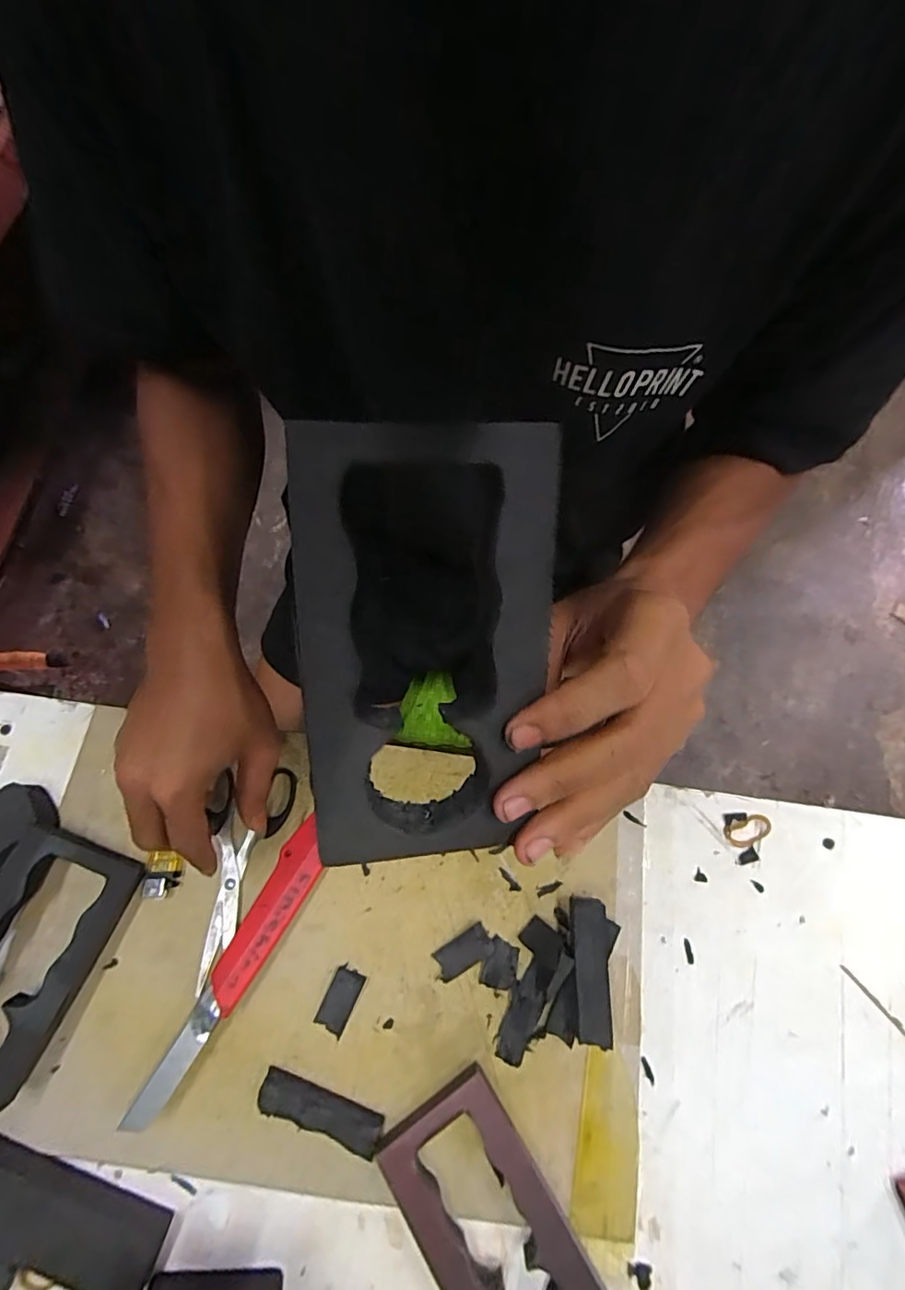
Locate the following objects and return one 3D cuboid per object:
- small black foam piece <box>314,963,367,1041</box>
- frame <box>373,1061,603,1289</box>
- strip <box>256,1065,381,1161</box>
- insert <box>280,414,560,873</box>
[{"bbox_3d":[-0.077,0.243,0.352,0.021,0.007,0.039,24,74,7],"label":"small black foam piece"},{"bbox_3d":[0.021,0.348,0.310,0.078,0.022,0.143,-32,75,-10],"label":"frame"},{"bbox_3d":[-0.086,0.300,0.332,0.081,0.012,0.021,18,73,5],"label":"strip"},{"bbox_3d":[-0.008,0.004,0.169,0.082,0.011,0.141,-3,105,-13],"label":"insert"}]

